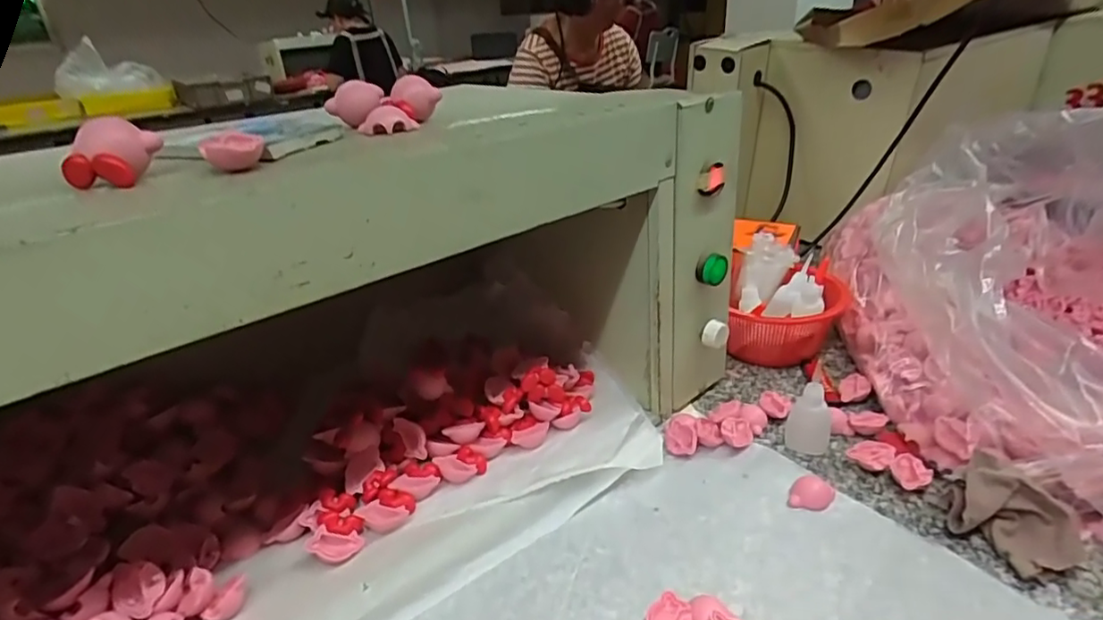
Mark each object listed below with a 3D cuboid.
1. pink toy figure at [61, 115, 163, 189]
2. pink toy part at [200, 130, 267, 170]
[{"bbox_3d":[-0.208,-0.075,0.280,0.025,0.028,0.032,3,28,13],"label":"pink toy figure"},{"bbox_3d":[-0.158,-0.080,0.296,0.028,0.015,0.033,-15,29,-23],"label":"pink toy part"}]

